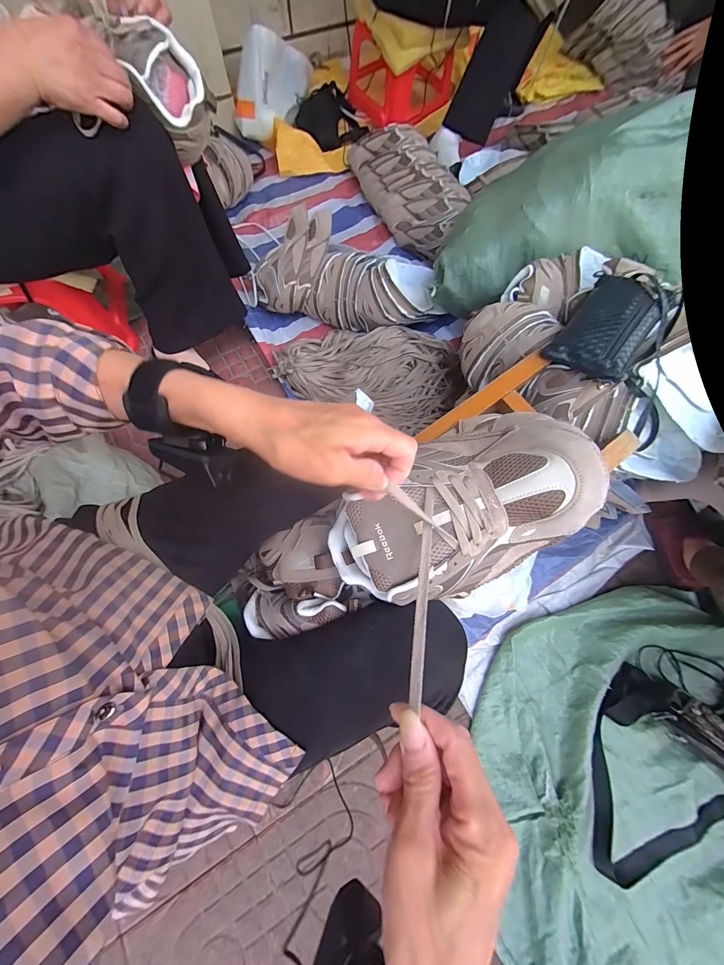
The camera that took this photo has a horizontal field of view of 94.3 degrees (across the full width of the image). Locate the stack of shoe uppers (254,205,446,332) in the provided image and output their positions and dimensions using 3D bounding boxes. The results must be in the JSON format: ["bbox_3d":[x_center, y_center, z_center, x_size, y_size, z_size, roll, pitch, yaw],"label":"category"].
[{"bbox_3d":[-0.033,-0.526,0.877,0.483,0.160,0.223,7,72,0],"label":"stack of shoe uppers"}]

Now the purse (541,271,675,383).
[{"bbox_3d":[0.417,-0.270,0.563,0.117,0.054,0.229,38,74,10],"label":"purse"}]

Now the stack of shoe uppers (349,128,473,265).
[{"bbox_3d":[0.136,-0.906,1.023,0.189,0.122,0.542,-20,74,-8],"label":"stack of shoe uppers"}]

